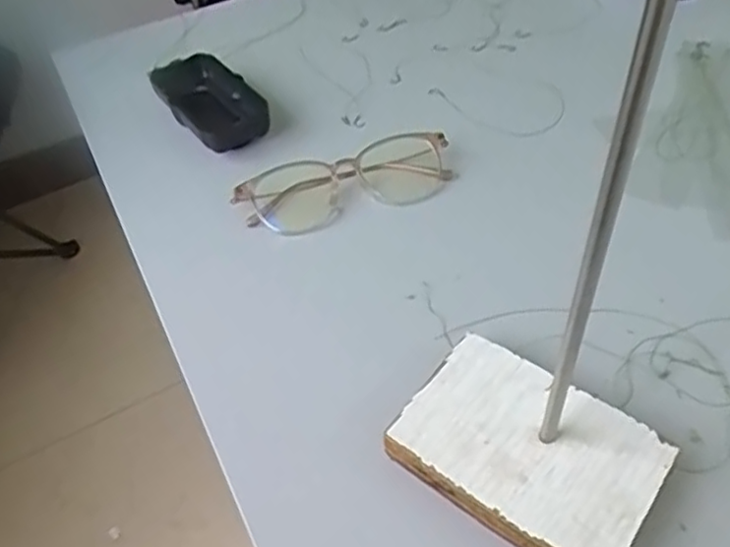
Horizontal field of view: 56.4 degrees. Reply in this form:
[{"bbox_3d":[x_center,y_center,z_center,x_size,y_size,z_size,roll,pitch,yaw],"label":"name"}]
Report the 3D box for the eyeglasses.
[{"bbox_3d":[-0.010,-0.058,0.412,0.130,0.026,0.037,-18,47,-10],"label":"eyeglasses"}]

